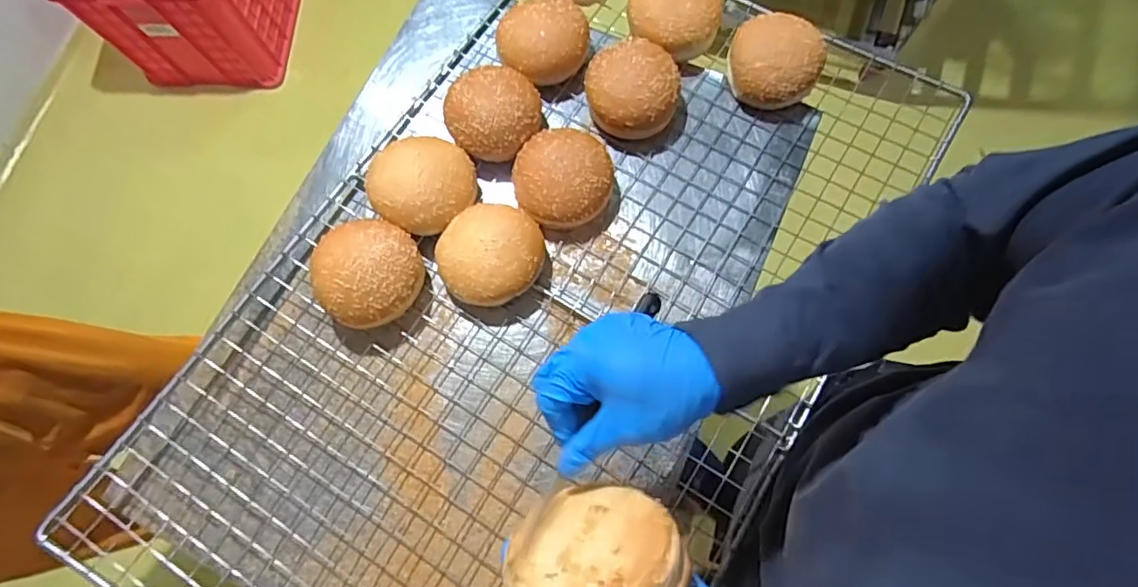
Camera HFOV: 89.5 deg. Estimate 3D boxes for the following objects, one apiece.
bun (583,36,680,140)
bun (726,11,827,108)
[{"bbox_3d":[0.069,-0.227,0.630,0.101,0.044,0.104,1,75,2],"label":"bun"},{"bbox_3d":[0.227,-0.258,0.630,0.095,0.041,0.098,-1,75,2],"label":"bun"}]

